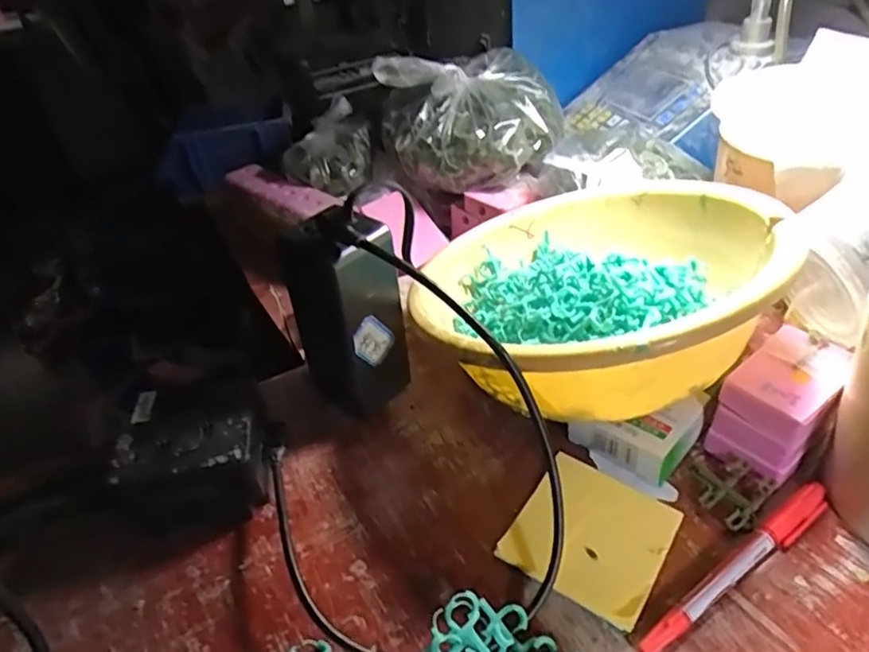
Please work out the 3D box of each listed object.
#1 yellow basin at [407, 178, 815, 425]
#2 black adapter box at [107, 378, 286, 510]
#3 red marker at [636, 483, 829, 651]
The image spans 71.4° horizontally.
[{"bbox_3d":[0.097,-0.034,0.388,0.212,0.078,0.233,-4,38,3],"label":"yellow basin"},{"bbox_3d":[-0.138,0.074,0.356,0.084,0.061,0.062,-13,39,-7],"label":"black adapter box"},{"bbox_3d":[0.152,0.119,0.300,0.137,0.011,0.015,-27,42,-23],"label":"red marker"}]

